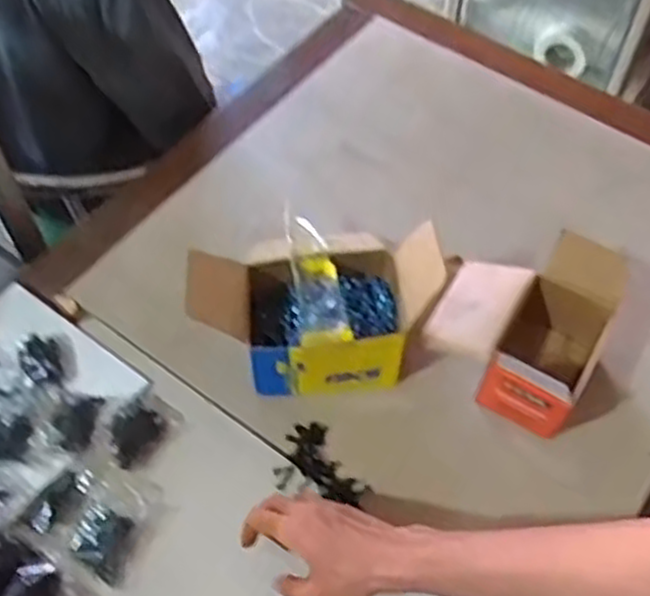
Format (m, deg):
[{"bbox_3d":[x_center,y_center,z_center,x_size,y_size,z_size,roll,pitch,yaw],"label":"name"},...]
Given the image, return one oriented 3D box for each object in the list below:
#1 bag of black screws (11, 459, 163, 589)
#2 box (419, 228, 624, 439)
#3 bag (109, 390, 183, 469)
[{"bbox_3d":[-0.210,0.189,0.693,0.102,0.032,0.094,21,58,12],"label":"bag of black screws"},{"bbox_3d":[0.191,0.025,0.767,0.154,0.120,0.161,26,59,15],"label":"box"},{"bbox_3d":[-0.176,0.121,0.741,0.047,0.029,0.072,33,61,18],"label":"bag"}]

